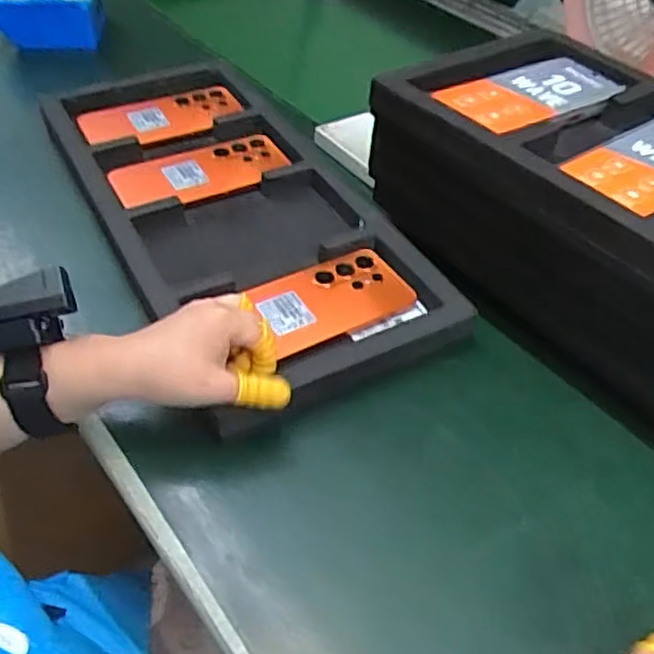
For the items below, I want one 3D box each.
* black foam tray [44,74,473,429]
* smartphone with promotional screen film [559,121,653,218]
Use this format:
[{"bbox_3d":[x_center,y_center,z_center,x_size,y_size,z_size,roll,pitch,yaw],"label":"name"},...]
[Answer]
[{"bbox_3d":[-0.099,-0.115,0.628,0.215,0.033,0.473,-21,51,-25],"label":"black foam tray"},{"bbox_3d":[0.242,-0.121,0.493,0.156,0.011,0.076,-27,54,-29],"label":"smartphone with promotional screen film"}]

